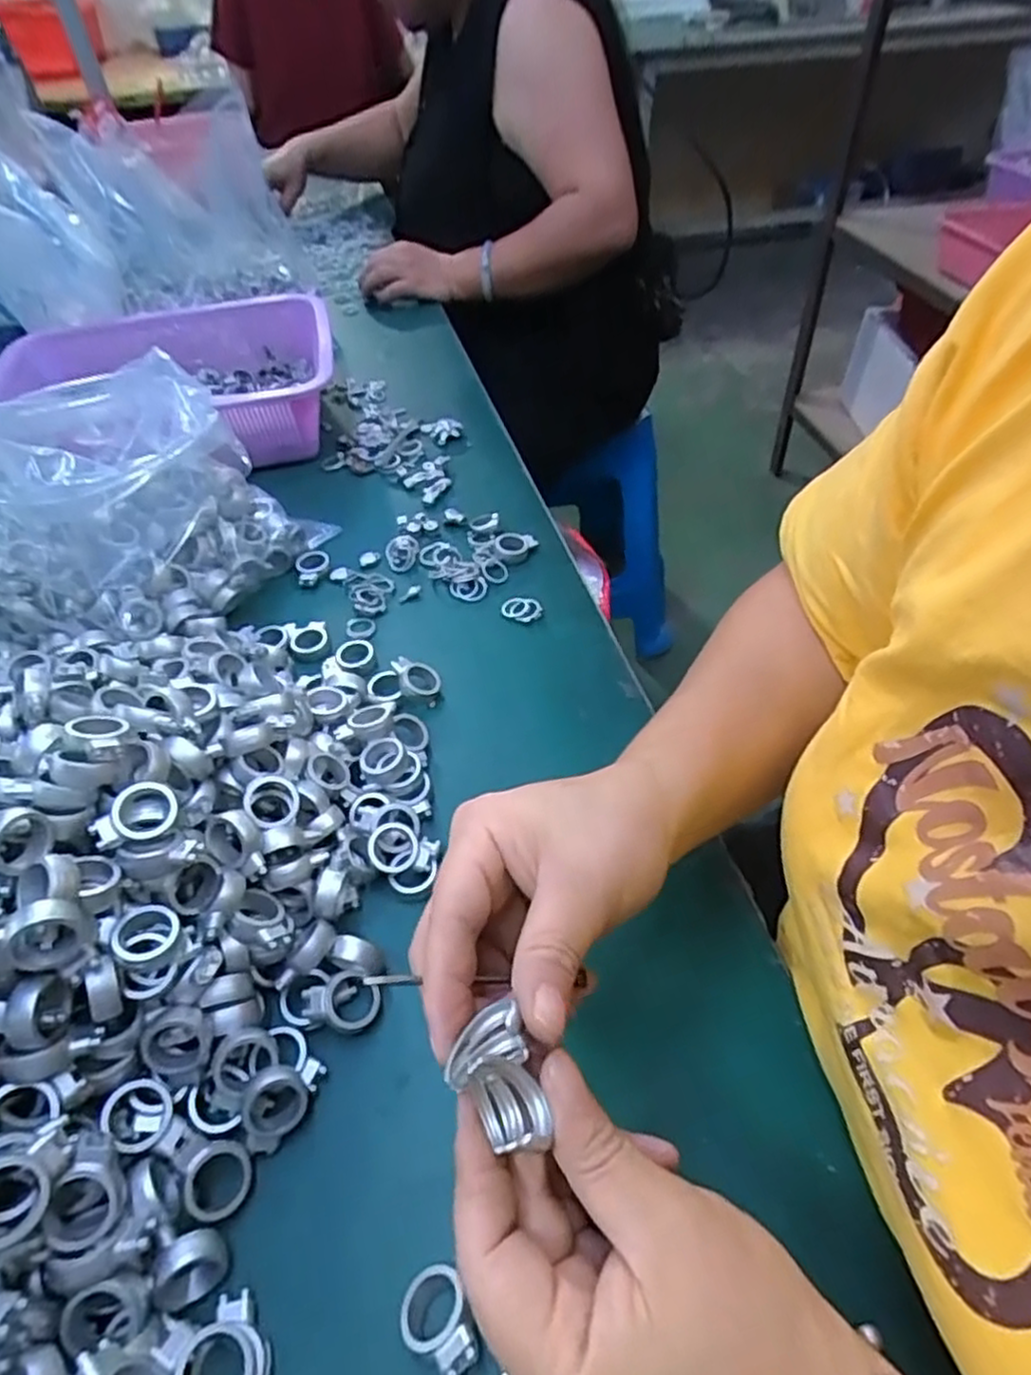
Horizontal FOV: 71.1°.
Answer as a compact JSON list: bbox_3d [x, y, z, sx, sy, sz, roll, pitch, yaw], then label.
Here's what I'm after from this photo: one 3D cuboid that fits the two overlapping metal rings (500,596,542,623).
[{"bbox_3d":[0.004,-0.055,0.504,0.028,0.006,0.018,14,50,16],"label":"two overlapping metal rings"}]

